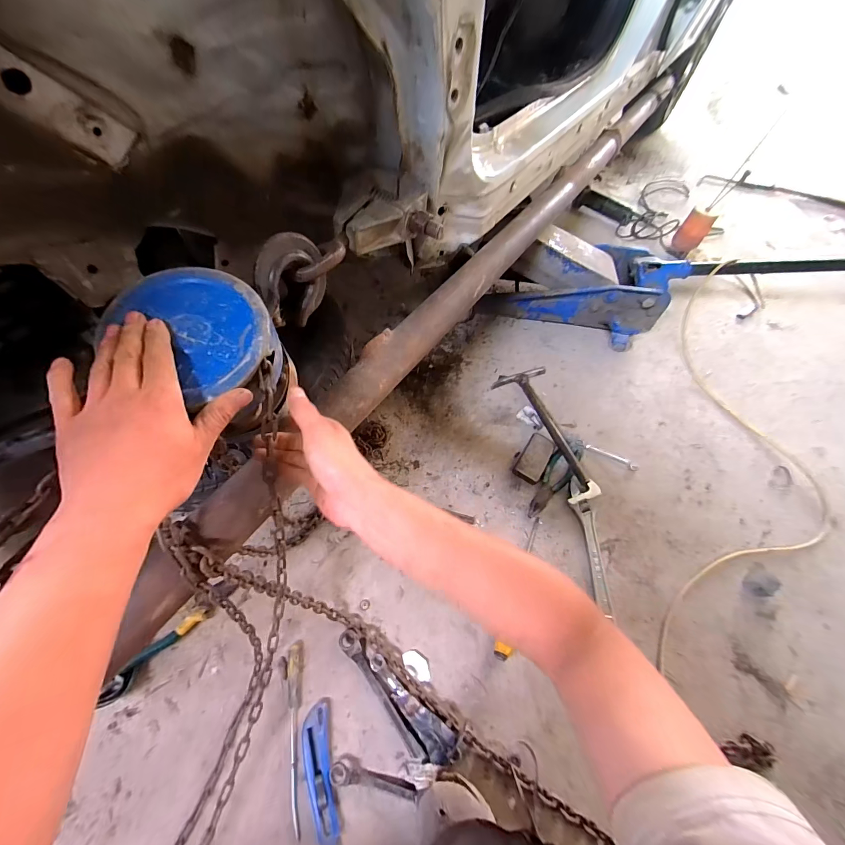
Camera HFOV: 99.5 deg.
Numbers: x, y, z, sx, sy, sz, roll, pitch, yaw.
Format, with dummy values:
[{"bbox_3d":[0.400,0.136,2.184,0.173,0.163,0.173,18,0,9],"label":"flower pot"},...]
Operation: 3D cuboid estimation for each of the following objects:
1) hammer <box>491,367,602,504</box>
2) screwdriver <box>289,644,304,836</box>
[{"bbox_3d":[0.286,0.017,0.830,0.140,0.031,0.345,-11,62,-11],"label":"hammer"},{"bbox_3d":[-0.193,0.468,0.543,0.022,0.019,0.231,-6,61,-8],"label":"screwdriver"}]

